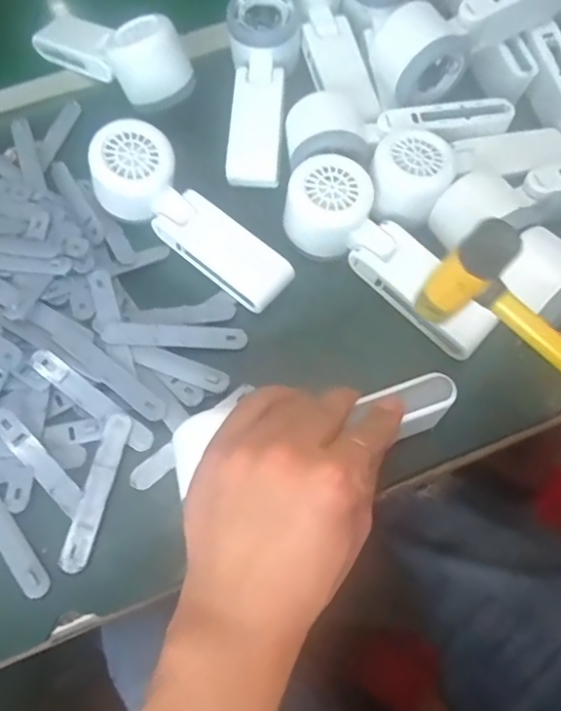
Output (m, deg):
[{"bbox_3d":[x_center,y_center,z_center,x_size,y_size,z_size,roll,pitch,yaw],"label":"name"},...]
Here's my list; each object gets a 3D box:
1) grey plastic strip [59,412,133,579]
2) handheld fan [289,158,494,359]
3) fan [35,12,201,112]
[{"bbox_3d":[-0.111,0.081,0.345,0.015,0.004,0.094,18,70,-11],"label":"grey plastic strip"},{"bbox_3d":[0.069,-0.065,0.389,0.167,0.043,0.055,43,73,5],"label":"handheld fan"},{"bbox_3d":[-0.144,-0.260,0.473,0.158,0.054,0.054,36,71,16],"label":"fan"}]

